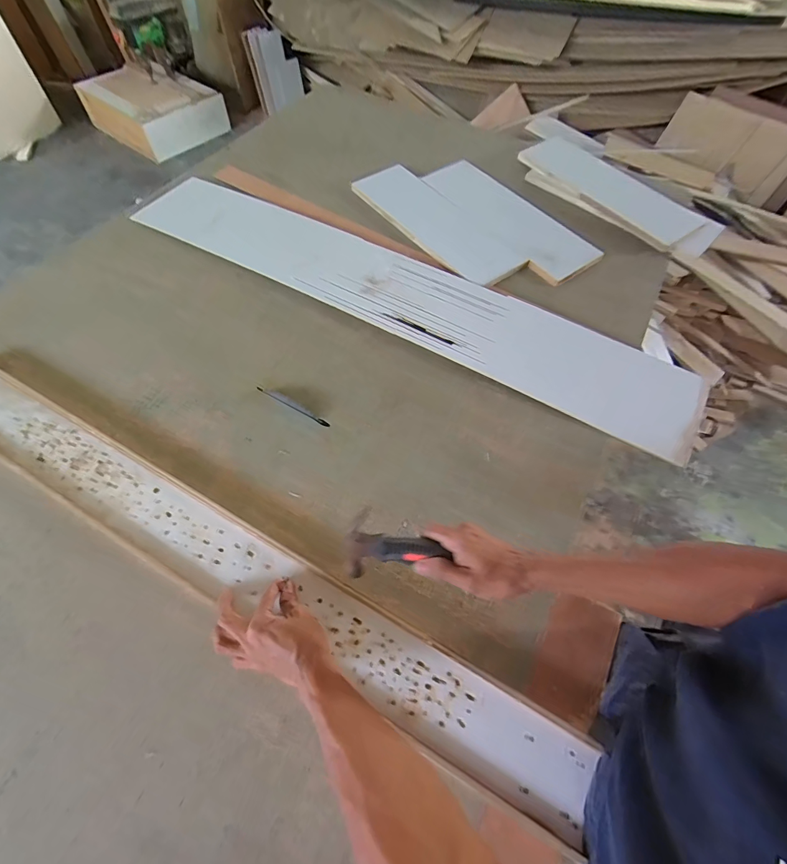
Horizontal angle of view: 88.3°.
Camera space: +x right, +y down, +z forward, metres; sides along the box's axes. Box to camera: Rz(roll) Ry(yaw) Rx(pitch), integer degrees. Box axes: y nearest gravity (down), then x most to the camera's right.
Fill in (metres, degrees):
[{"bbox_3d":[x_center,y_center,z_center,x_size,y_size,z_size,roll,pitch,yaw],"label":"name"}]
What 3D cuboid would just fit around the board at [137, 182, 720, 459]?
[{"bbox_3d":[0.003,-0.309,0.871,1.267,0.033,0.221,27,62,12],"label":"board"}]

